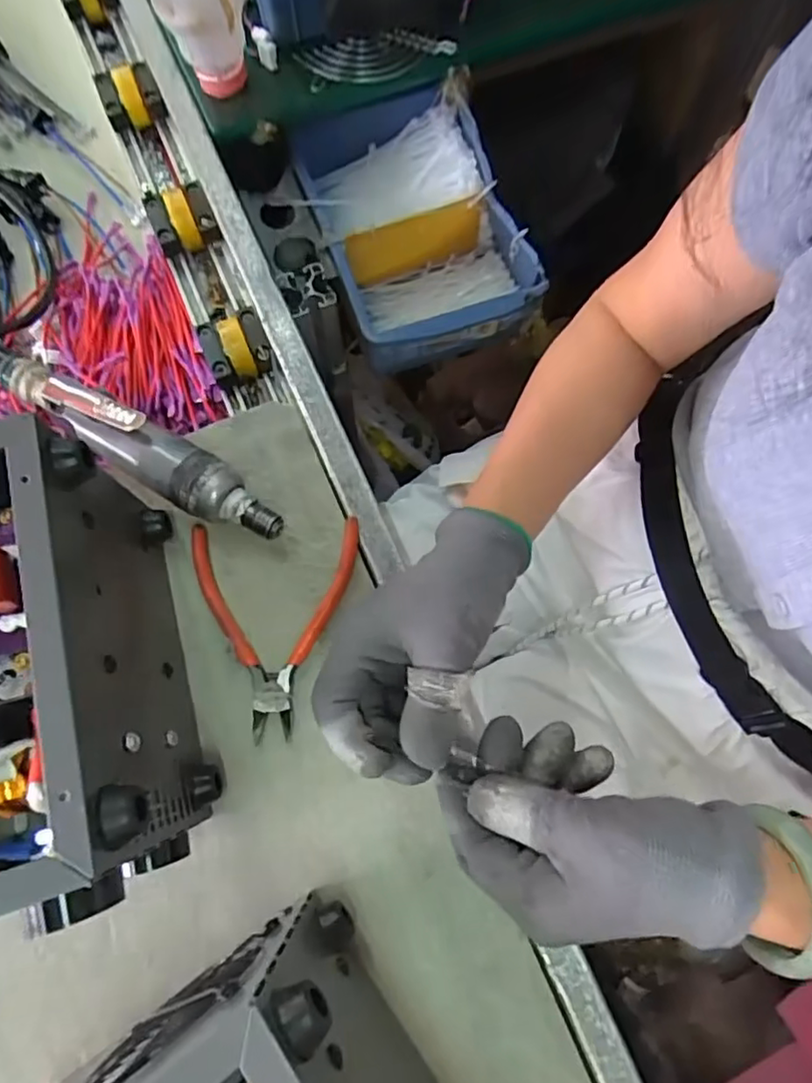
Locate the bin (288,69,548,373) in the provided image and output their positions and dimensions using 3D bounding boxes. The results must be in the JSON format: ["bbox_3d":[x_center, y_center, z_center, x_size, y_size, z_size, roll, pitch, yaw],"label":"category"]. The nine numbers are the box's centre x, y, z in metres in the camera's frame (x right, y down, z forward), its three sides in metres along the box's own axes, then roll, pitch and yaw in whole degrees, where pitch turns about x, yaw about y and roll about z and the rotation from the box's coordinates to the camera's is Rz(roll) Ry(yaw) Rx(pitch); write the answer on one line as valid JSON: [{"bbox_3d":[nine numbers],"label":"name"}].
[{"bbox_3d":[0.011,-0.275,0.549,0.161,0.096,0.220,-21,75,-6],"label":"bin"}]

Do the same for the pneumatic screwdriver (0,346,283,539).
[{"bbox_3d":[-0.197,-0.072,0.413,0.256,0.032,0.040,28,76,7],"label":"pneumatic screwdriver"}]

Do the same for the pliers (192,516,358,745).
[{"bbox_3d":[-0.088,0.054,0.400,0.110,0.015,0.137,0,74,0],"label":"pliers"}]

